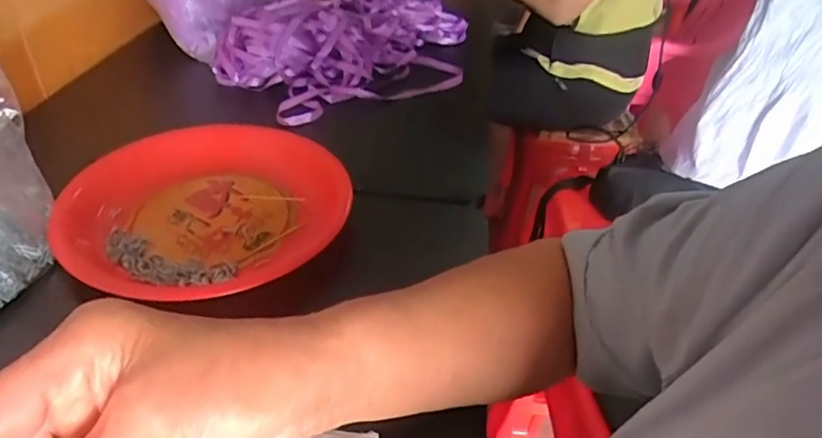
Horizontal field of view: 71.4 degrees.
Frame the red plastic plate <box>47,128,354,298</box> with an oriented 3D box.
[{"bbox_3d":[-0.172,-0.013,0.489,0.222,0.035,0.222,3,37,-2],"label":"red plastic plate"}]

